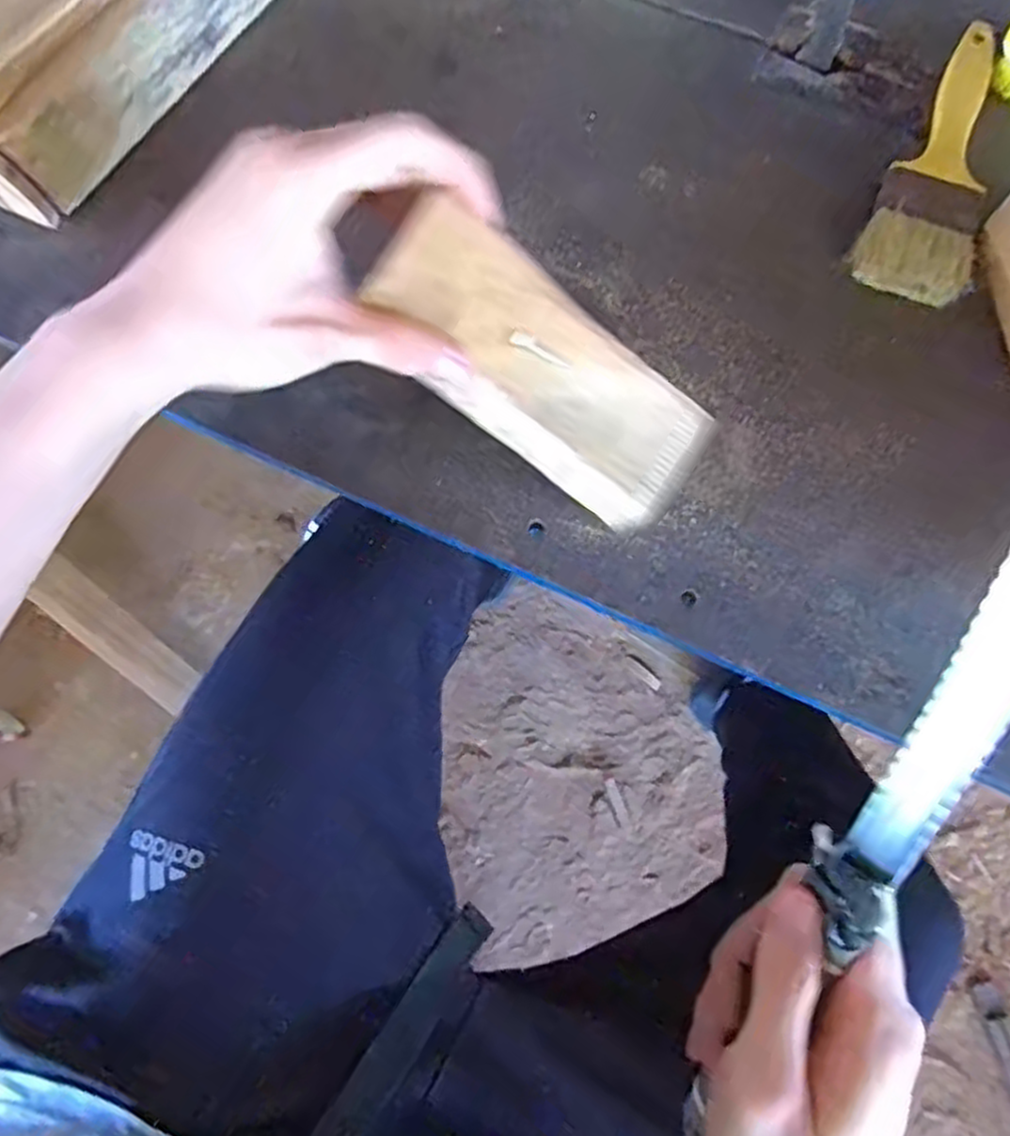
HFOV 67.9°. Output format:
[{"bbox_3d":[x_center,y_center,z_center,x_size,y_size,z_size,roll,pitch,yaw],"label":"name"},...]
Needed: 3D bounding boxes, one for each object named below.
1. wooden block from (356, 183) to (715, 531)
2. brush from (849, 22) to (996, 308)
[{"bbox_3d":[0.015,-0.078,0.288,0.138,0.021,0.062,41,76,-12],"label":"wooden block"},{"bbox_3d":[0.221,-0.204,0.367,0.050,0.013,0.173,25,74,7],"label":"brush"}]

